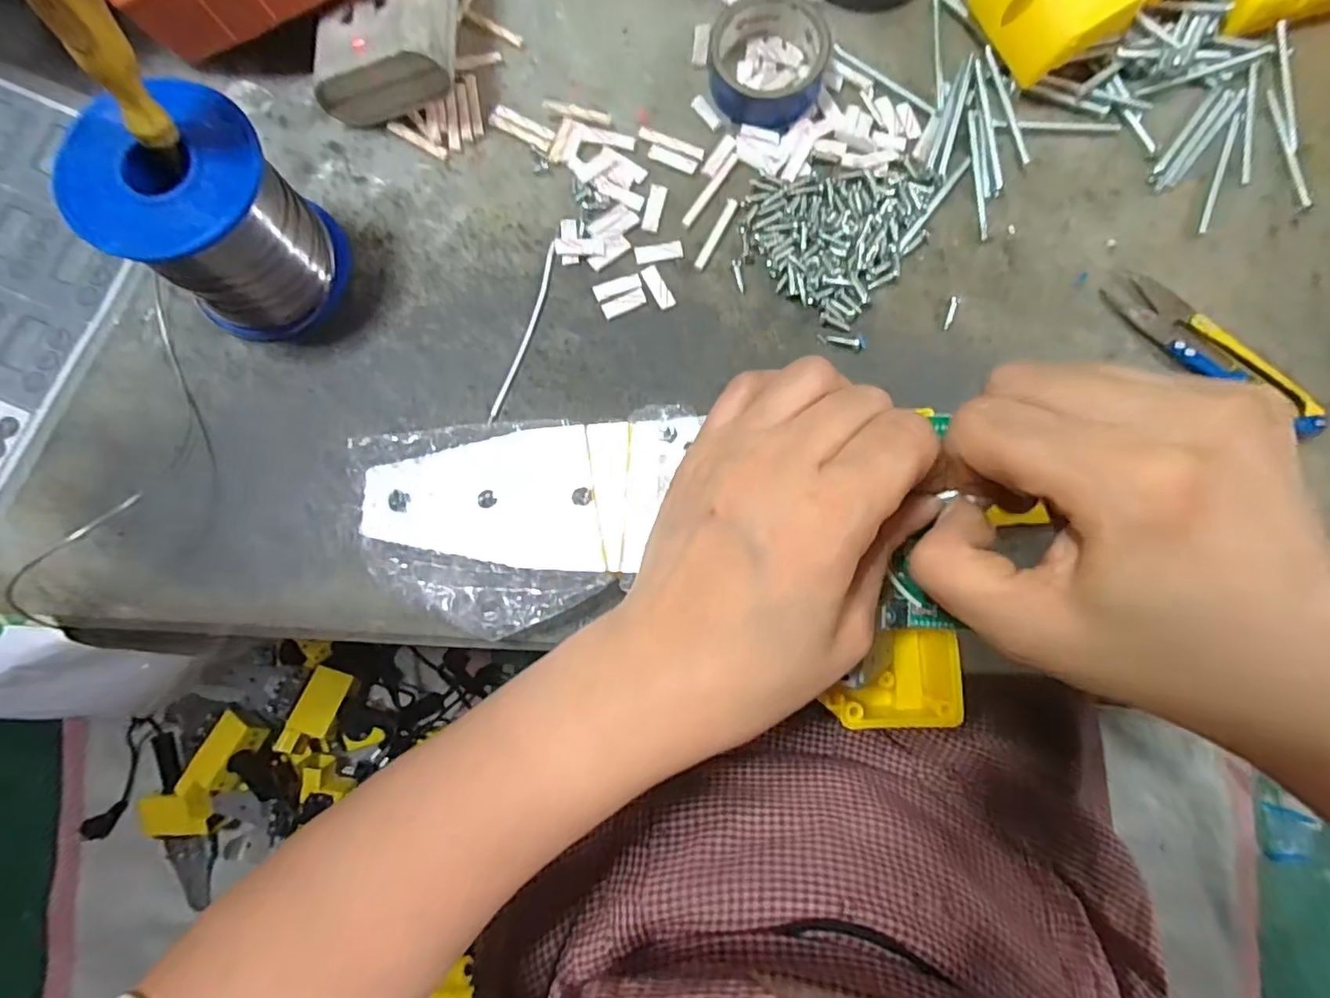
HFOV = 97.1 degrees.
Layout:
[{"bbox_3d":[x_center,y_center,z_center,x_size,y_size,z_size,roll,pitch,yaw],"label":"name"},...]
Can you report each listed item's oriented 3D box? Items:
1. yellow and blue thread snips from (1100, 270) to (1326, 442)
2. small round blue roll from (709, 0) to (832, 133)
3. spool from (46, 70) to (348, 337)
[{"bbox_3d":[0.239,-0.065,0.254,0.096,0.015,0.025,41,84,4],"label":"yellow and blue thread snips"},{"bbox_3d":[0.046,-0.198,0.267,0.053,0.017,0.053,0,82,-1],"label":"small round blue roll"},{"bbox_3d":[-0.170,-0.106,0.224,0.062,0.070,0.066,0,82,-1],"label":"spool"}]

